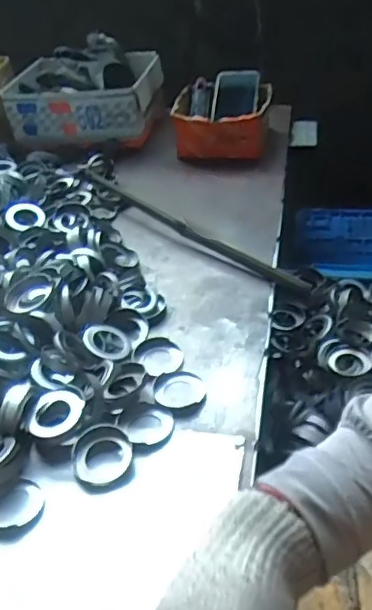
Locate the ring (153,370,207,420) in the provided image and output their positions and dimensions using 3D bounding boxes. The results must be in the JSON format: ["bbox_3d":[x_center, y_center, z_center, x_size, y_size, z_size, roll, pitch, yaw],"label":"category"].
[{"bbox_3d":[-0.005,0.091,0.592,0.055,0.007,0.065,-25,45,-18],"label":"ring"}]

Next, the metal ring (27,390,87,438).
[{"bbox_3d":[-0.127,0.104,0.547,0.049,0.013,0.056,10,45,18],"label":"metal ring"}]

